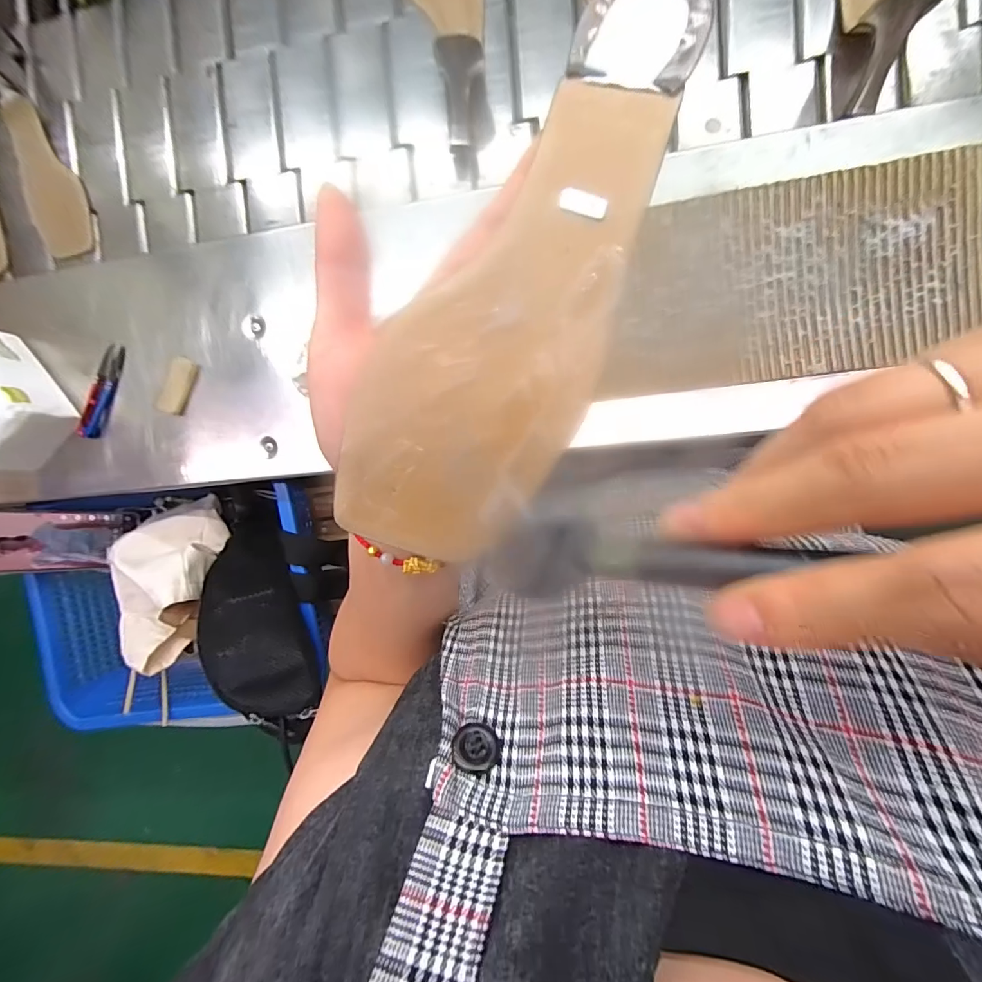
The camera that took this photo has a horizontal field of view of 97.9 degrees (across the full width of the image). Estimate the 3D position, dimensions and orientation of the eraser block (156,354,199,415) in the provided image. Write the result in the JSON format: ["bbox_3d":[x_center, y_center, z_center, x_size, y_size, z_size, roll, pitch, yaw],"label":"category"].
[{"bbox_3d":[-0.326,-0.110,0.448,0.021,0.020,0.060,24,99,7],"label":"eraser block"}]

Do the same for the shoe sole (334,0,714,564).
[{"bbox_3d":[0.019,-0.075,0.156,0.068,0.024,0.217,30,98,-3],"label":"shoe sole"}]

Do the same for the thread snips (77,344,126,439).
[{"bbox_3d":[-0.426,-0.108,0.468,0.020,0.013,0.107,25,99,7],"label":"thread snips"}]

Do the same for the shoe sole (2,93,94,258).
[{"bbox_3d":[-0.538,-0.369,0.508,0.076,0.021,0.190,-32,84,8],"label":"shoe sole"}]

